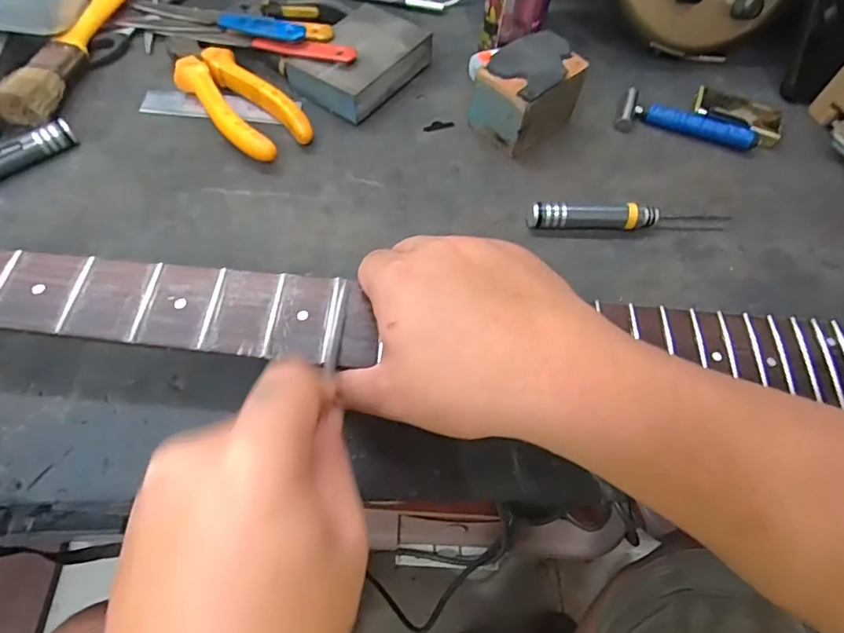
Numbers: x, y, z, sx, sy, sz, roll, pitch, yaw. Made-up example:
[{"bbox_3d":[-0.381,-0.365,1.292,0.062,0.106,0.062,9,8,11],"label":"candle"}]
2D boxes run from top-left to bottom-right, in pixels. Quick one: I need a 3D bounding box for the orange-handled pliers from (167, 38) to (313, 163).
[{"bbox_3d":[-0.145,-0.169,0.381,0.054,0.022,0.146,-37,71,-20],"label":"orange-handled pliers"}]

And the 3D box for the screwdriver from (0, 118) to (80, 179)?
[{"bbox_3d":[-0.297,-0.094,0.330,0.133,0.021,0.017,-36,70,-20],"label":"screwdriver"}]

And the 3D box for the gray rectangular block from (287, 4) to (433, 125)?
[{"bbox_3d":[-0.047,-0.204,0.400,0.071,0.032,0.100,36,66,14],"label":"gray rectangular block"}]

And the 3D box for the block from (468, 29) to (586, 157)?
[{"bbox_3d":[0.077,-0.167,0.377,0.074,0.054,0.053,-37,71,-20],"label":"block"}]

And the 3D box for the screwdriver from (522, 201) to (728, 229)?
[{"bbox_3d":[0.144,-0.069,0.352,0.137,0.018,0.015,-1,63,-4],"label":"screwdriver"}]

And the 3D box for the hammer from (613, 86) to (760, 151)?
[{"bbox_3d":[0.211,-0.156,0.401,0.105,0.014,0.042,17,63,5],"label":"hammer"}]

